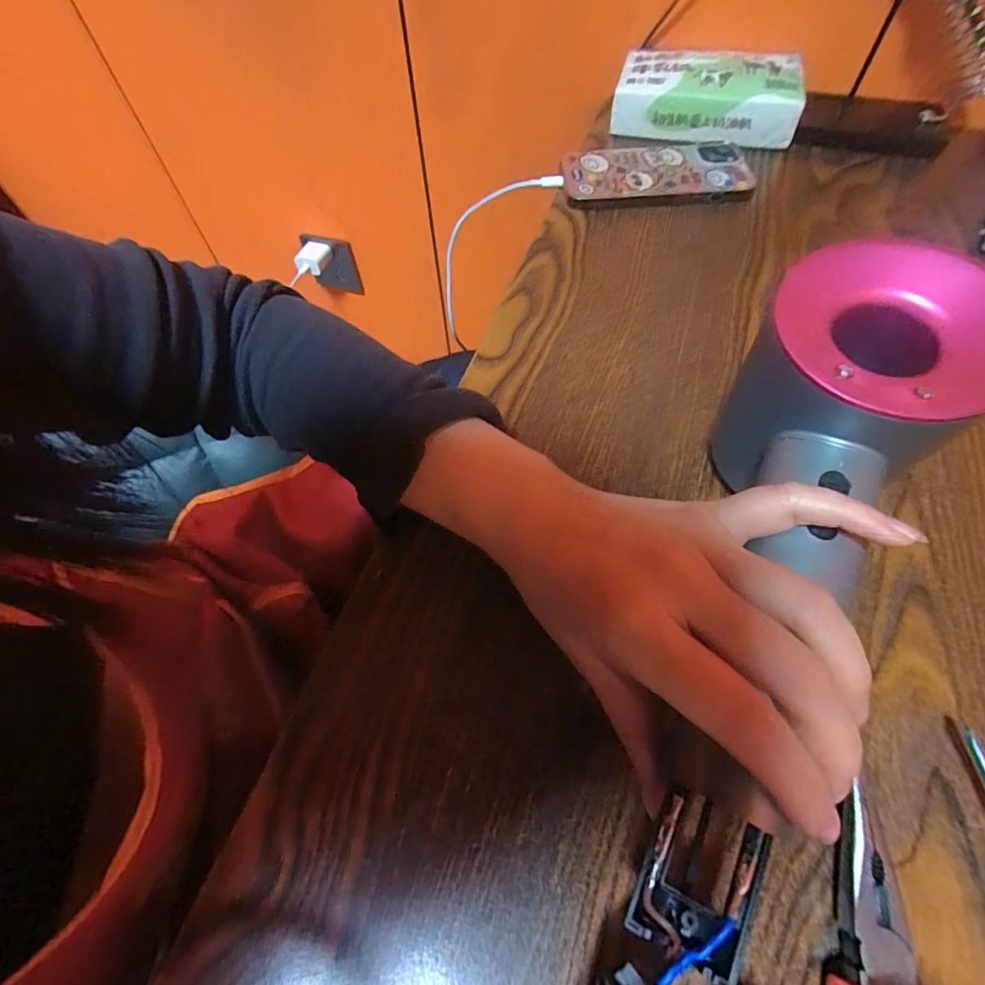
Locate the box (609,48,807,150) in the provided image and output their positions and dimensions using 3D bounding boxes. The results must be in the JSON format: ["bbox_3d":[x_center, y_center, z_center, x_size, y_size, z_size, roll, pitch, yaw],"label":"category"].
[{"bbox_3d":[0.178,-0.327,0.407,0.145,0.045,0.057,14,63,12],"label":"box"}]

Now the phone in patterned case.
[{"bbox_3d":[0.128,-0.254,0.388,0.139,0.016,0.065,-3,60,2],"label":"phone in patterned case"}]

